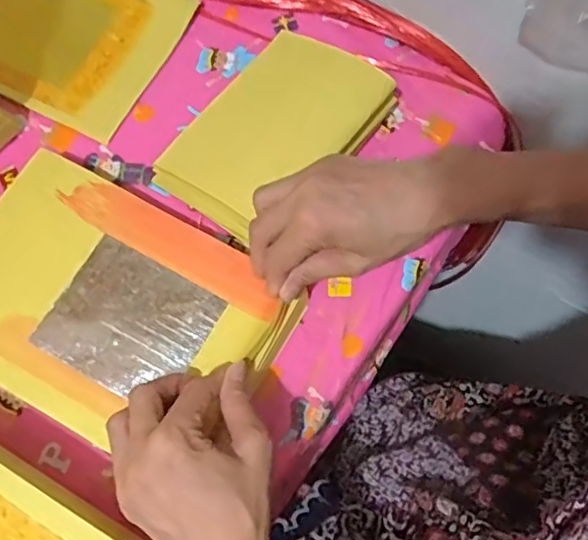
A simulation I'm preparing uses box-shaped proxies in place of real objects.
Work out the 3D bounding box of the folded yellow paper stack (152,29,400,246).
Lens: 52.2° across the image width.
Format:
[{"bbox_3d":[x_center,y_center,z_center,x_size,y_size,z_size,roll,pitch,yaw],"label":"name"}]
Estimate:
[{"bbox_3d":[-0.015,-0.105,0.466,0.101,0.010,0.174,45,94,-1],"label":"folded yellow paper stack"}]

